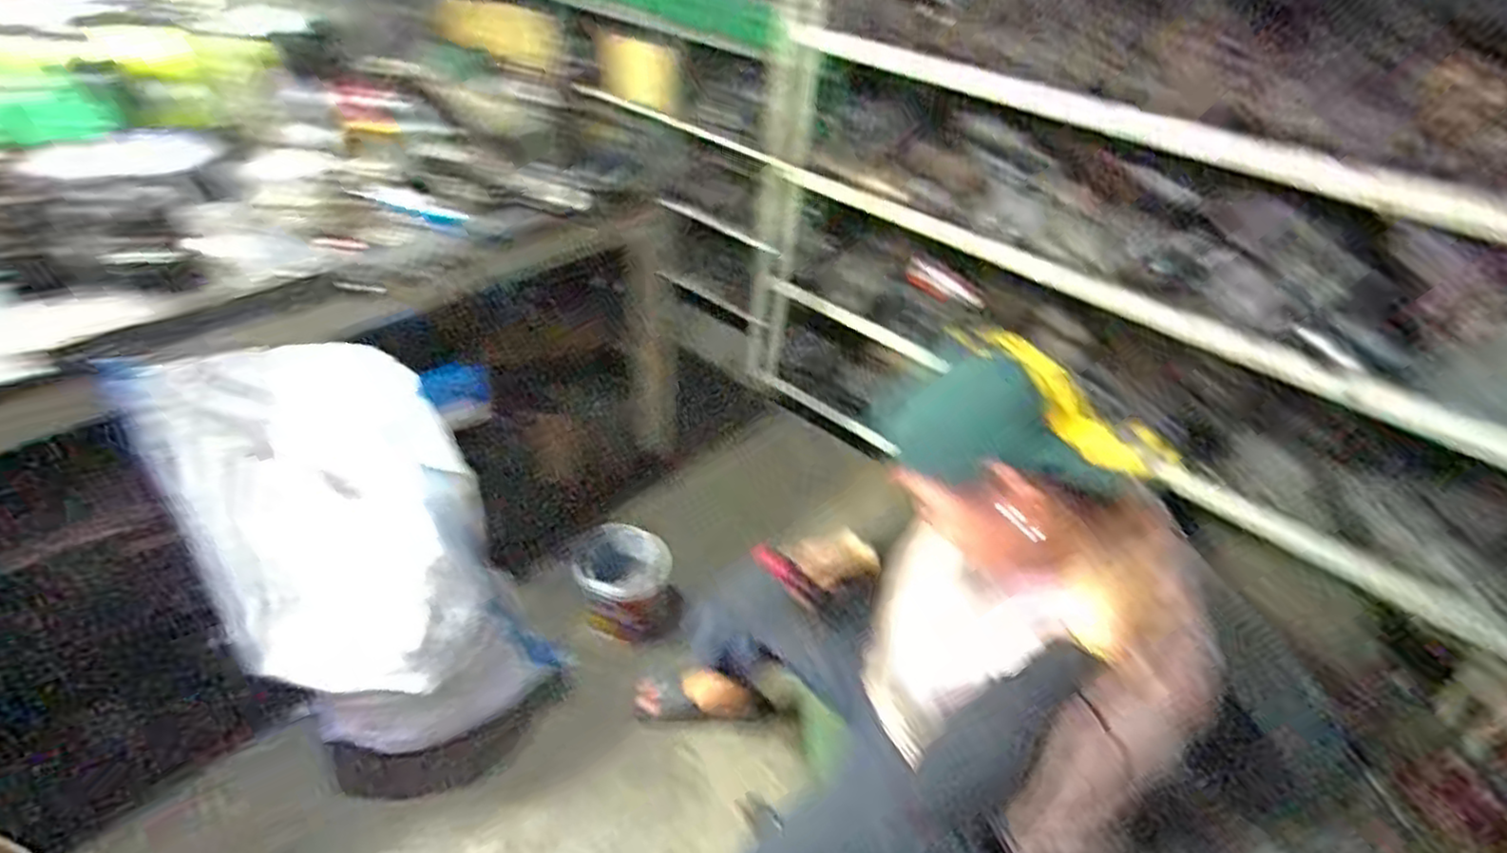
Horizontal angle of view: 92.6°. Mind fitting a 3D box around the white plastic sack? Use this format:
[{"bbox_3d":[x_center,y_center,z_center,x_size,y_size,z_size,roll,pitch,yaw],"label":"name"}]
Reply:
[{"bbox_3d":[-0.651,0.241,1.226,0.399,0.727,0.333,-26,48,-33],"label":"white plastic sack"}]

